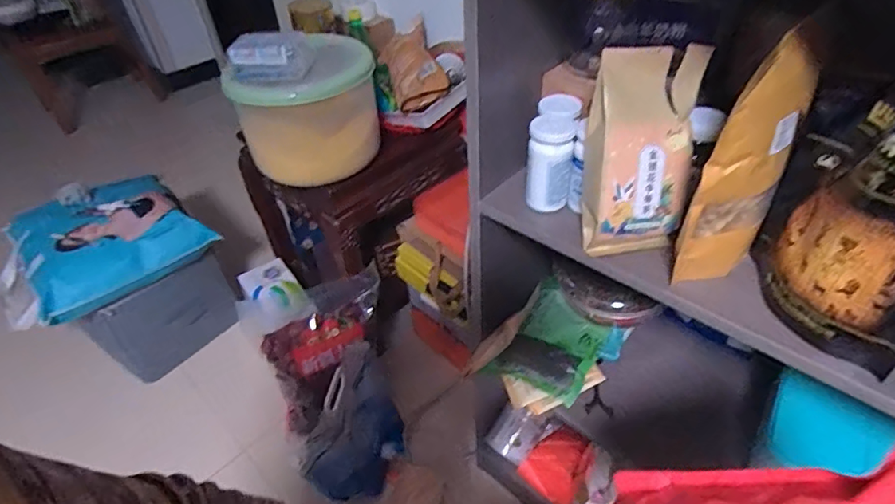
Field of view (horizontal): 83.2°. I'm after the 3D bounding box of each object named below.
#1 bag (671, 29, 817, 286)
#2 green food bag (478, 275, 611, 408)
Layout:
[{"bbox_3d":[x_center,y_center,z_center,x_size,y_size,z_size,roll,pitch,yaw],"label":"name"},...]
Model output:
[{"bbox_3d":[0.267,-0.069,0.450,0.046,0.223,0.102,32,54,33],"label":"bag"},{"bbox_3d":[0.173,0.146,0.822,0.146,0.035,0.173,14,63,38],"label":"green food bag"}]

